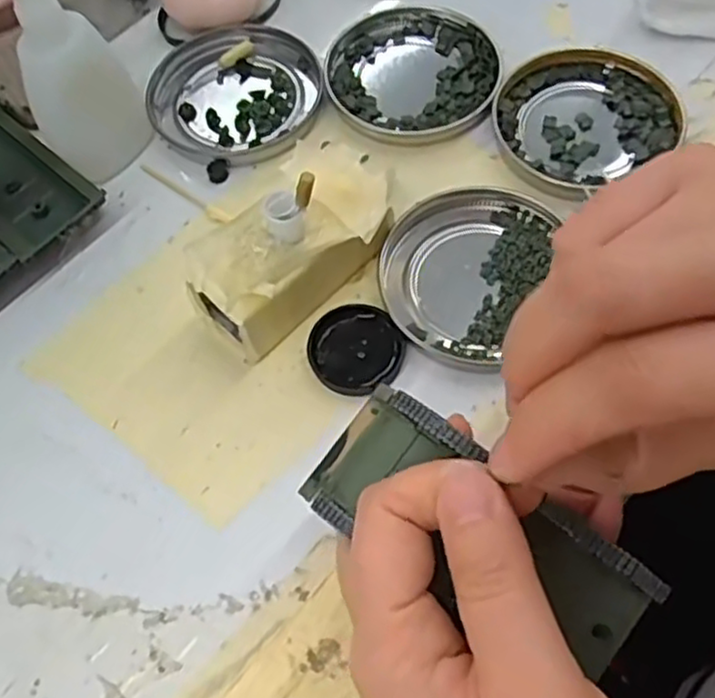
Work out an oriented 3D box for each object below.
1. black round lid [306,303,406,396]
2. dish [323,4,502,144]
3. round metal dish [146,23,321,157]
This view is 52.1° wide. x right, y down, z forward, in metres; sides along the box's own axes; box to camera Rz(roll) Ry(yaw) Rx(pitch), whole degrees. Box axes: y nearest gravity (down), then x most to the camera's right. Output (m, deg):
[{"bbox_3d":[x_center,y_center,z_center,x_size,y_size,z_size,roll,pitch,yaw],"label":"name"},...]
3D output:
[{"bbox_3d":[-0.001,0.000,0.277,0.034,0.007,0.035,-1,64,3],"label":"black round lid"},{"bbox_3d":[0.025,-0.130,0.338,0.077,0.008,0.078,-1,64,3],"label":"dish"},{"bbox_3d":[-0.058,-0.121,0.339,0.076,0.010,0.075,-1,64,3],"label":"round metal dish"}]

